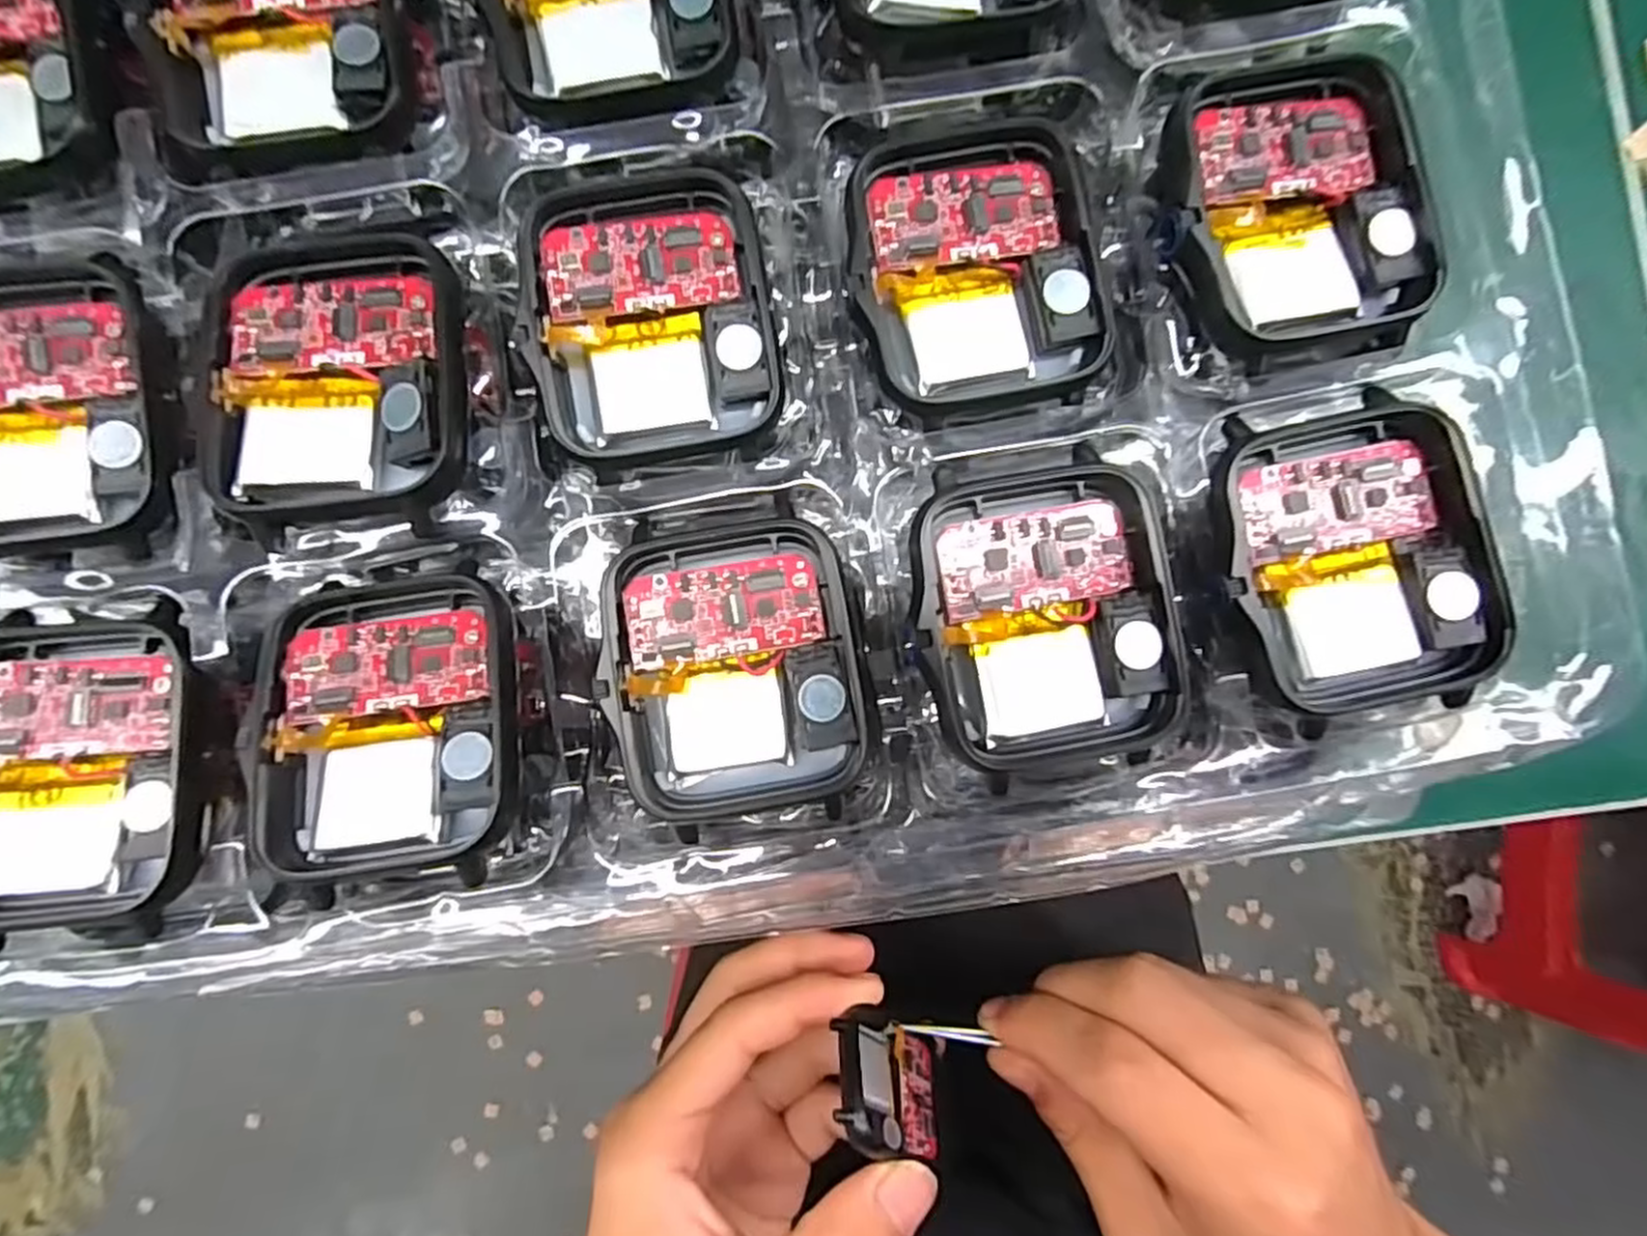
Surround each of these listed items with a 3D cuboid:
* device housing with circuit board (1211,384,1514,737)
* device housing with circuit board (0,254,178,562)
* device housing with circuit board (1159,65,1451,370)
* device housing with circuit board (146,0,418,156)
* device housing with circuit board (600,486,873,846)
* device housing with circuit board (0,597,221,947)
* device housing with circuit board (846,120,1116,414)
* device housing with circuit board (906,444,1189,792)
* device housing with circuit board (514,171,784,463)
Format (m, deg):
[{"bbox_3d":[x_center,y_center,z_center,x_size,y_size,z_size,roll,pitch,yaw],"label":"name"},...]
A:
[{"bbox_3d":[0.079,-0.009,0.111,0.038,0.007,0.045,-11,86,-2],"label":"device housing with circuit board"},{"bbox_3d":[-0.121,-0.033,0.113,0.038,0.006,0.047,-8,86,-2],"label":"device housing with circuit board"},{"bbox_3d":[0.073,-0.064,0.114,0.044,0.006,0.044,0,90,-5],"label":"device housing with circuit board"},{"bbox_3d":[-0.085,-0.094,0.117,0.037,0.006,0.044,-10,86,-2],"label":"device housing with circuit board"},{"bbox_3d":[-0.013,0.008,0.115,0.037,0.007,0.046,-9,86,-2],"label":"device housing with circuit board"},{"bbox_3d":[-0.112,0.023,0.110,0.039,0.006,0.046,-1,86,-1],"label":"device housing with circuit board"},{"bbox_3d":[0.024,-0.055,0.117,0.038,0.006,0.042,-12,86,-2],"label":"device housing with circuit board"},{"bbox_3d":[0.033,0.000,0.112,0.039,0.006,0.045,-11,86,-2],"label":"device housing with circuit board"},{"bbox_3d":[-0.027,-0.048,0.118,0.037,0.008,0.043,-8,86,-2],"label":"device housing with circuit board"}]

